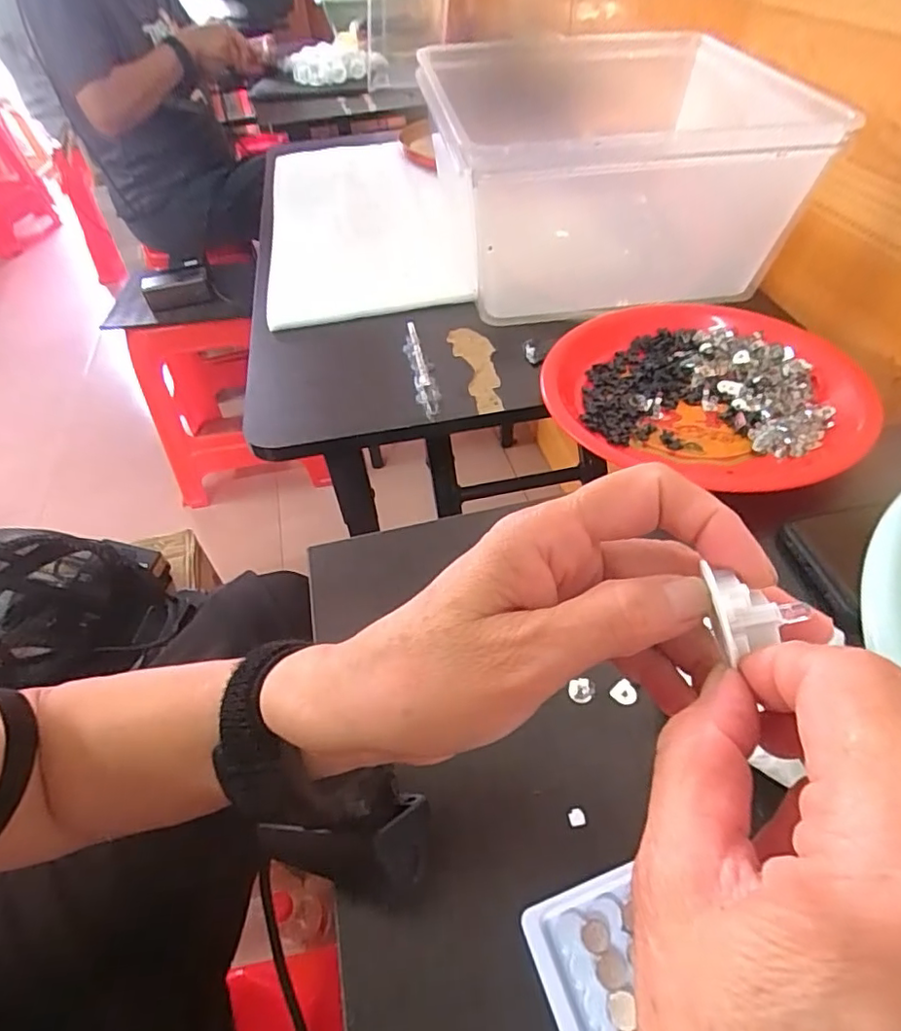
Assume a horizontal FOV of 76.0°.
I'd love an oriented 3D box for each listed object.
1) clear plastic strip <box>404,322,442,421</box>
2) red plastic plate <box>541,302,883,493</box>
[{"bbox_3d":[-0.025,-0.127,0.496,0.020,0.012,0.124,-10,48,-4],"label":"clear plastic strip"},{"bbox_3d":[0.202,-0.101,0.457,0.221,0.035,0.221,-3,48,3],"label":"red plastic plate"}]

